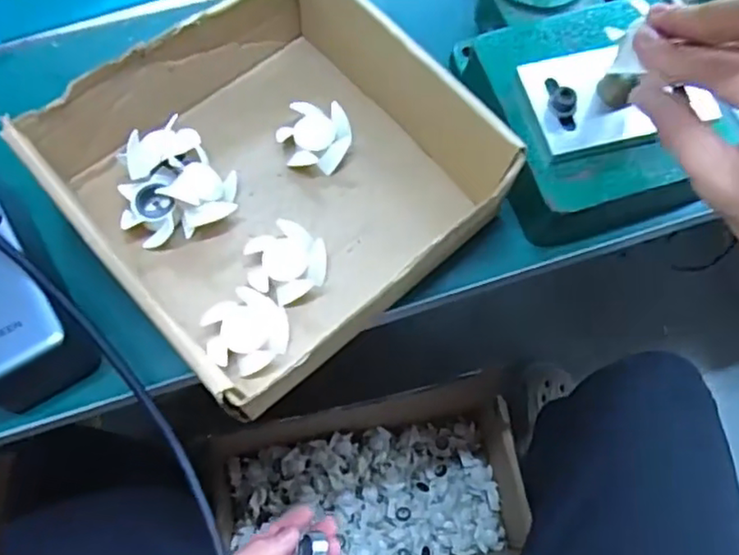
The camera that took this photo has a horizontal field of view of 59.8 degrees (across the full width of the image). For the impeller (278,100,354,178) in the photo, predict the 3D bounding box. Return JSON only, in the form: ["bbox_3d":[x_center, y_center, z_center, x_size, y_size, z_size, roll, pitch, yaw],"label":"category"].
[{"bbox_3d":[-0.032,-0.086,0.394,0.041,0.018,0.039,0,68,-1],"label":"impeller"}]

